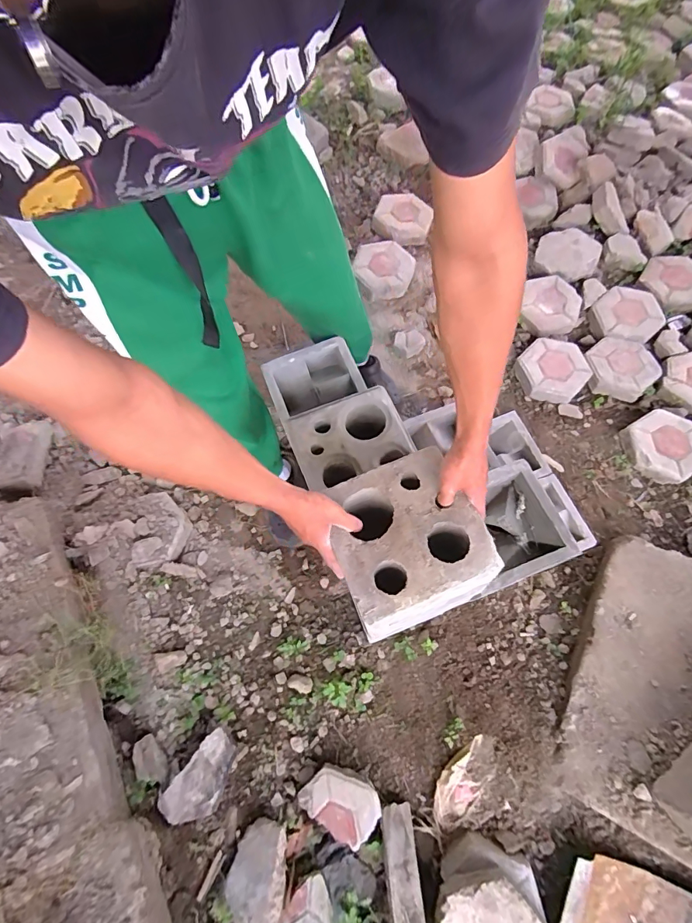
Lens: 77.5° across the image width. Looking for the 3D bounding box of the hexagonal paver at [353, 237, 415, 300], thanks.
[{"bbox_3d":[0.135,-0.650,1.457,0.188,0.052,0.200,-11,79,-1],"label":"hexagonal paver"}]

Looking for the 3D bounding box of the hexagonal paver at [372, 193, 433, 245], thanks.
[{"bbox_3d":[0.200,-0.865,1.522,0.202,0.069,0.207,18,70,7],"label":"hexagonal paver"}]

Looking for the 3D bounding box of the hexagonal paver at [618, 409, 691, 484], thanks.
[{"bbox_3d":[0.893,-0.047,1.207,0.209,0.061,0.204,-27,71,-10],"label":"hexagonal paver"}]

